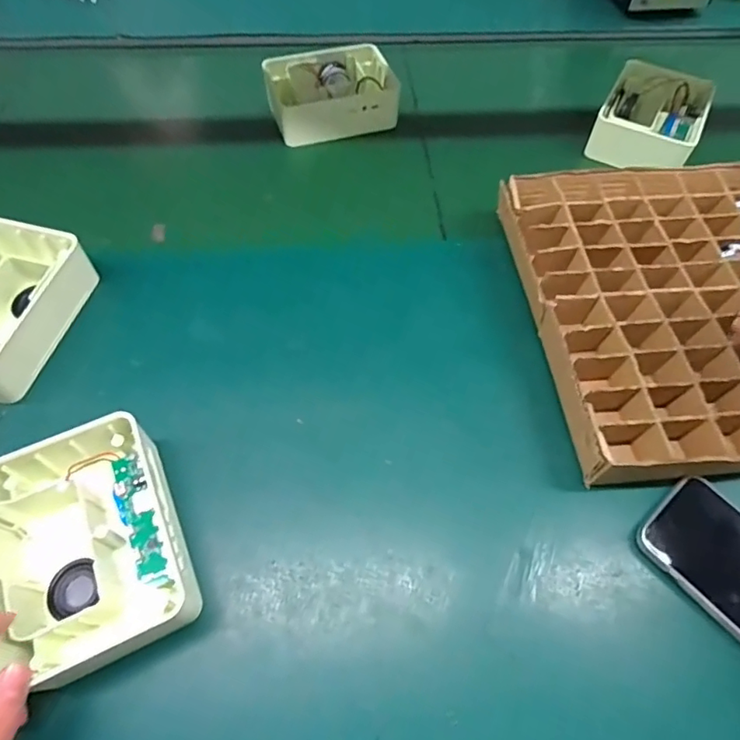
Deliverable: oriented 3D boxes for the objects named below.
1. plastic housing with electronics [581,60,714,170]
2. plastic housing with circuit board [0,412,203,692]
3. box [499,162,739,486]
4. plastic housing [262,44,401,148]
[{"bbox_3d":[0.320,-0.285,0.594,0.104,0.055,0.140,25,61,14],"label":"plastic housing with electronics"},{"bbox_3d":[-0.181,0.116,0.338,0.107,0.058,0.143,-21,61,-15],"label":"plastic housing with circuit board"},{"bbox_3d":[0.338,-0.063,0.442,0.411,0.058,0.292,-3,58,-5],"label":"box"},{"bbox_3d":[-0.043,-0.325,0.613,0.146,0.046,0.118,-16,60,-10],"label":"plastic housing"}]

